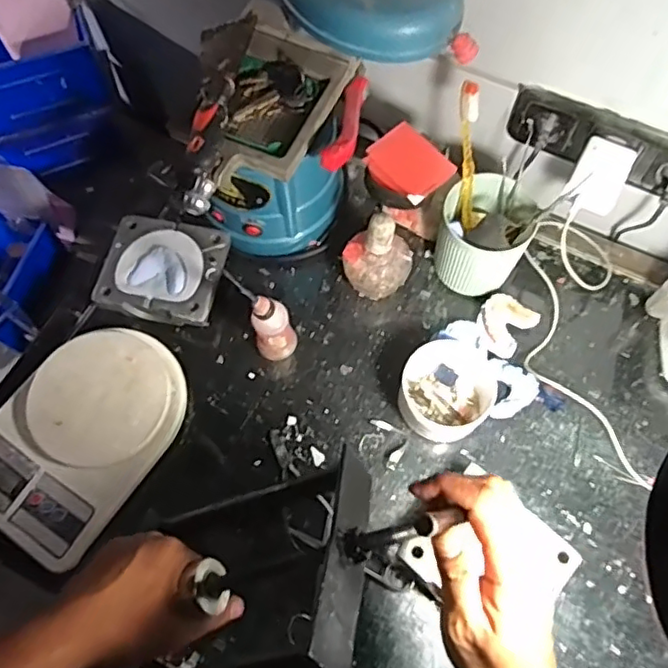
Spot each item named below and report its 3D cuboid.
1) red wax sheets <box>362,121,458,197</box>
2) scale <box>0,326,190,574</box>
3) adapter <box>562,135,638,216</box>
[{"bbox_3d":[0.075,-0.171,0.607,0.062,0.015,0.077,-40,72,-15],"label":"red wax sheets"},{"bbox_3d":[-0.262,0.099,0.618,0.165,0.036,0.231,31,71,13],"label":"scale"},{"bbox_3d":[0.279,-0.167,0.634,0.052,0.023,0.080,27,69,11],"label":"adapter"}]

